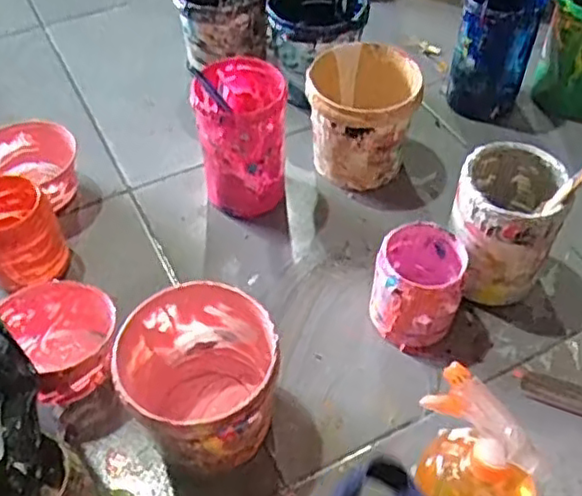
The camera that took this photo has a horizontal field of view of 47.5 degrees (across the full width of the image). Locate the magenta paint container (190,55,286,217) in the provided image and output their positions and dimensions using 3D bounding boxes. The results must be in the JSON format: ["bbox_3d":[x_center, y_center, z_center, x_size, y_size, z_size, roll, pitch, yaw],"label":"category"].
[{"bbox_3d":[-0.052,-0.126,0.730,0.091,0.165,0.106,-2,50,0],"label":"magenta paint container"}]

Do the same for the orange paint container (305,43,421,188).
[{"bbox_3d":[0.083,-0.155,0.779,0.125,0.132,0.113,10,51,9],"label":"orange paint container"}]

